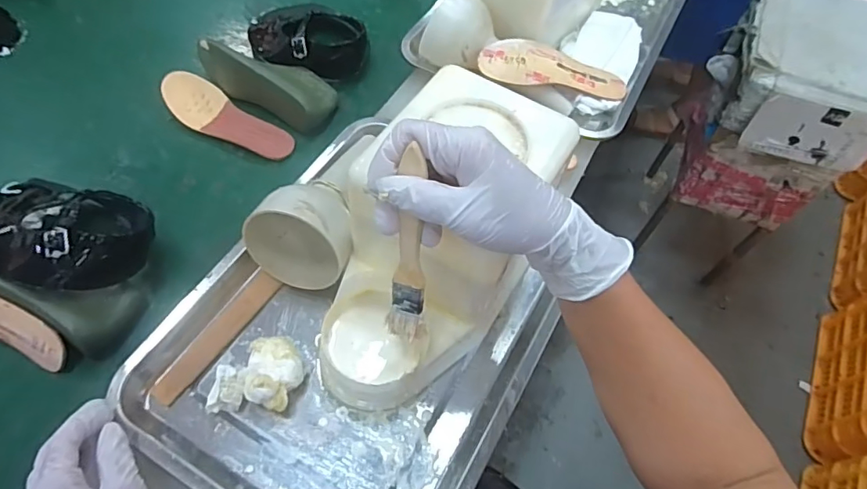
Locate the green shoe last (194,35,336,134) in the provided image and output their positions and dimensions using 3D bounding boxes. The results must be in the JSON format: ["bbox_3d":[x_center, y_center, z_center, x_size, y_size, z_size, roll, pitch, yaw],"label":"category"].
[{"bbox_3d":[-0.206,-0.208,0.644,0.172,0.066,0.087,23,61,10],"label":"green shoe last"}]

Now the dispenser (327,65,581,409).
[{"bbox_3d":[-0.005,-0.002,0.418,0.154,0.145,0.239,23,61,9],"label":"dispenser"}]

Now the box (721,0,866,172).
[{"bbox_3d":[0.724,-0.348,0.990,0.262,0.134,0.370,21,61,8],"label":"box"}]

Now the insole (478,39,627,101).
[{"bbox_3d":[0.144,-0.208,0.610,0.178,0.039,0.056,1,60,-4],"label":"insole"}]

